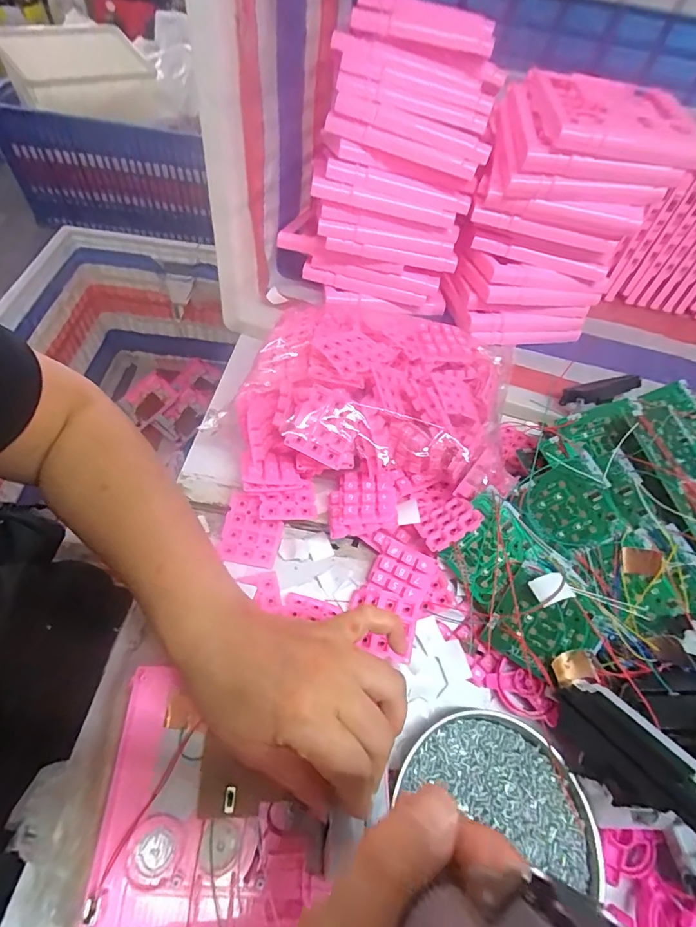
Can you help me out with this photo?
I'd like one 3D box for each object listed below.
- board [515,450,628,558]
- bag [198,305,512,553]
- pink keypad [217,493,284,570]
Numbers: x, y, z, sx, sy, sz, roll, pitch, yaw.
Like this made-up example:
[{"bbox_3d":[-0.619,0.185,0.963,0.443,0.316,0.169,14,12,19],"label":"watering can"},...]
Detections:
[{"bbox_3d":[0.188,0.038,0.367,0.071,0.007,0.072,-36,66,19],"label":"board"},{"bbox_3d":[0.027,-0.051,0.411,0.244,0.084,0.239,17,54,4],"label":"bag"},{"bbox_3d":[-0.085,0.060,0.381,0.051,0.004,0.059,13,81,0],"label":"pink keypad"}]

